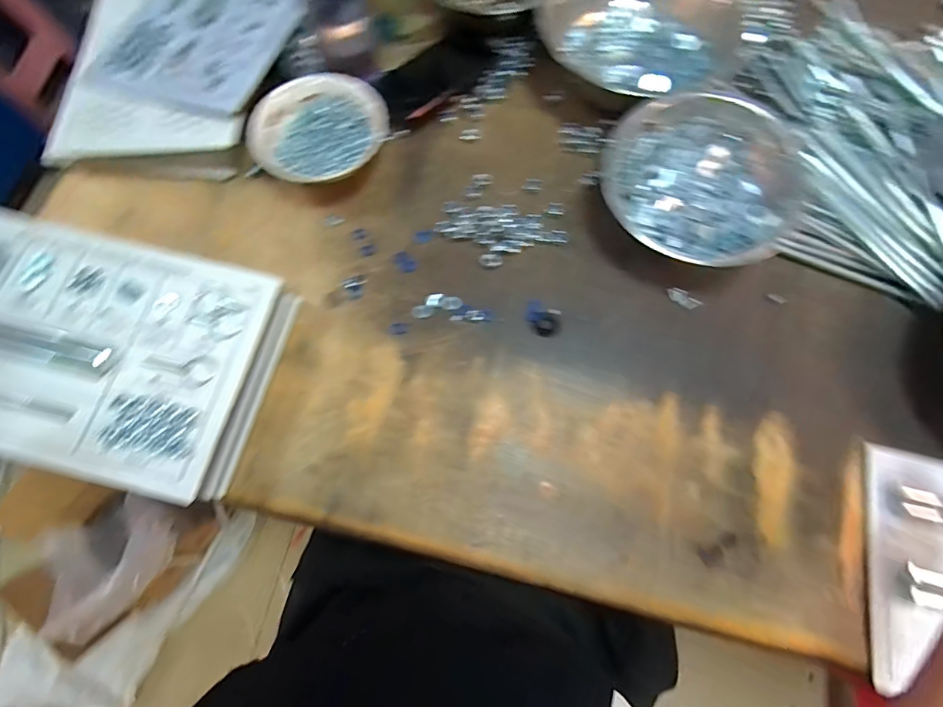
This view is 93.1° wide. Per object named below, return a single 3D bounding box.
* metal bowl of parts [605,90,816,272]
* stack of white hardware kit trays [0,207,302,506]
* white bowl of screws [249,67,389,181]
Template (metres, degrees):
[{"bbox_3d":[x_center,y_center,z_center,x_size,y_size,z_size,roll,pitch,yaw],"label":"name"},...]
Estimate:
[{"bbox_3d":[0.267,-0.206,0.522,0.212,0.068,0.197,30,77,8],"label":"metal bowl of parts"},{"bbox_3d":[-0.402,-0.012,0.456,0.375,0.066,0.220,14,75,4],"label":"stack of white hardware kit trays"},{"bbox_3d":[-0.185,-0.264,0.542,0.139,0.055,0.147,0,75,0],"label":"white bowl of screws"}]

